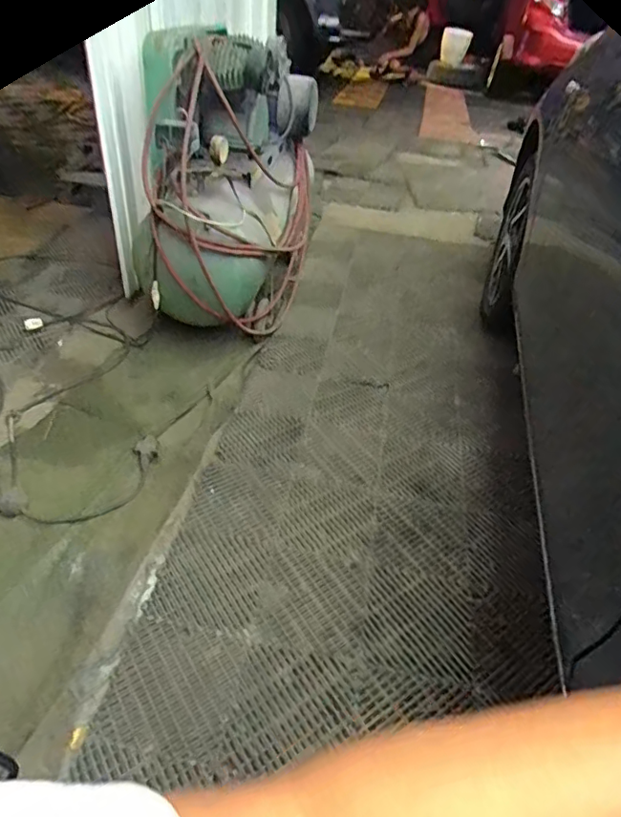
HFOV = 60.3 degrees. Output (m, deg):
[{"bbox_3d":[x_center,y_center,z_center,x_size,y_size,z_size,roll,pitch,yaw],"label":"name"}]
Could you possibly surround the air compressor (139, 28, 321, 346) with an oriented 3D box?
[{"bbox_3d":[-0.195,-0.633,1.500,0.334,0.667,0.725,6,40,1],"label":"air compressor"}]

